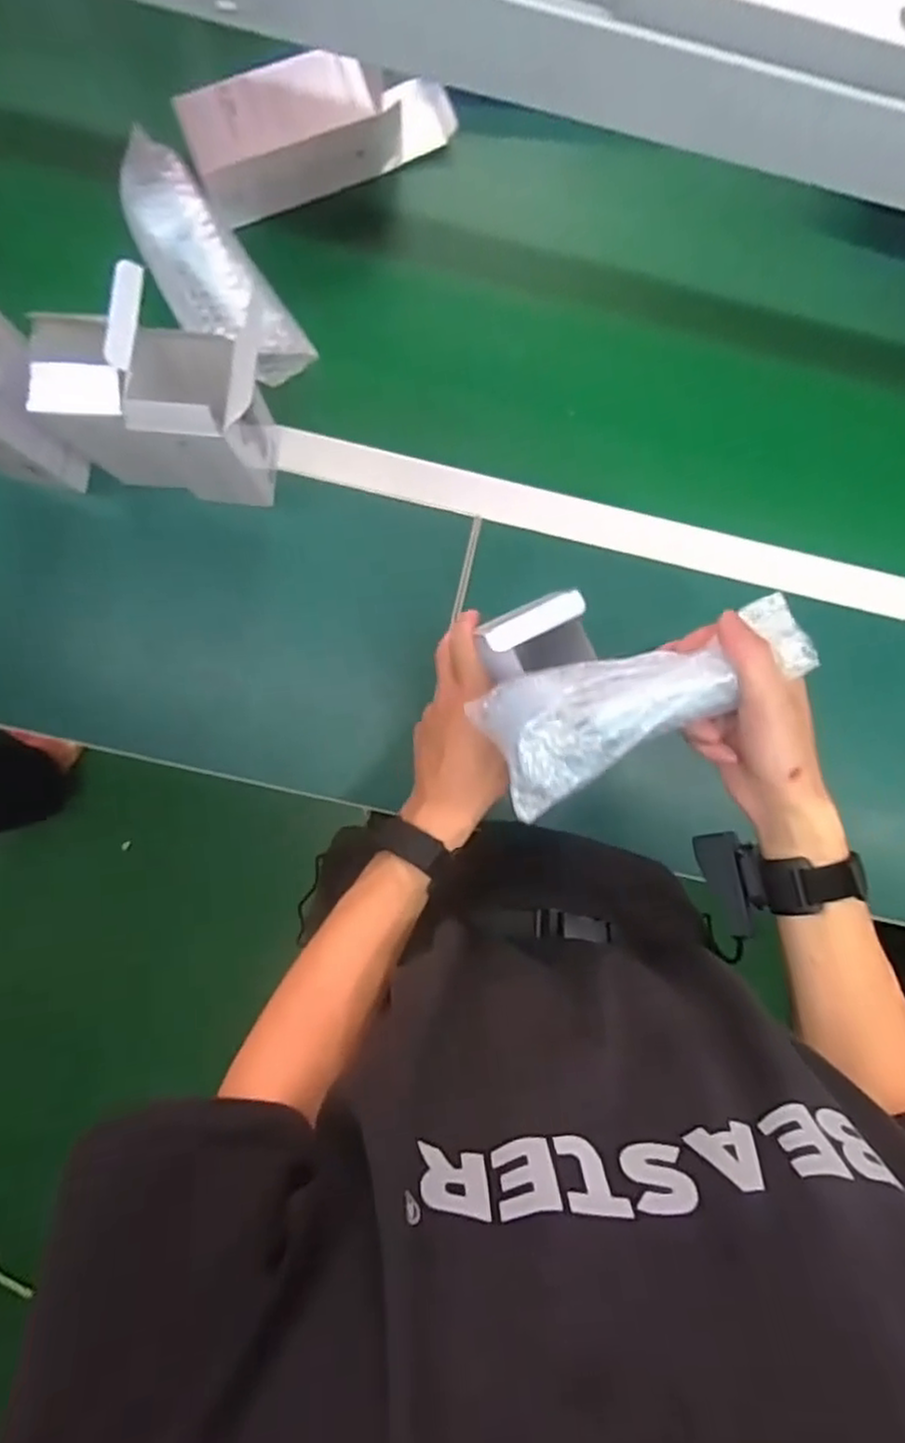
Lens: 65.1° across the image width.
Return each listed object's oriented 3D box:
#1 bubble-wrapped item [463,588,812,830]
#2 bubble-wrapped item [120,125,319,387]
[{"bbox_3d":[0.116,-0.014,0.424,0.193,0.040,0.074,-22,92,-3],"label":"bubble-wrapped item"},{"bbox_3d":[-0.223,-0.412,0.646,0.089,0.056,0.207,-33,93,-3],"label":"bubble-wrapped item"}]

